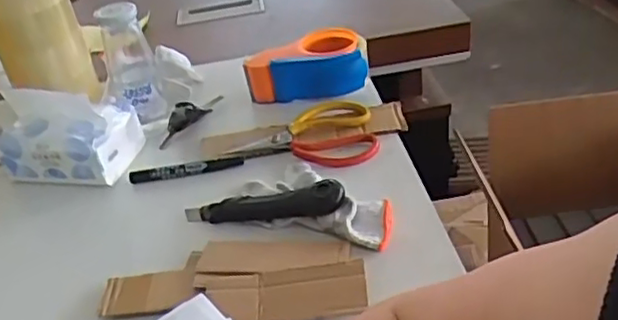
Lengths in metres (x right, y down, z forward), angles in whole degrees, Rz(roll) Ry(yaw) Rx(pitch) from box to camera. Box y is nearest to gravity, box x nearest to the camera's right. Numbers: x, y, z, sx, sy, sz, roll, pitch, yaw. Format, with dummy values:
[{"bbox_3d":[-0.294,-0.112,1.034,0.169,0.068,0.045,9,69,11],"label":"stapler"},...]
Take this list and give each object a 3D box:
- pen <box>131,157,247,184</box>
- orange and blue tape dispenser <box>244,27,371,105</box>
[{"bbox_3d":[-0.141,0.013,0.742,0.128,0.016,0.016,-8,34,-1],"label":"pen"},{"bbox_3d":[0.000,-0.127,0.859,0.156,0.060,0.089,-2,34,9],"label":"orange and blue tape dispenser"}]

